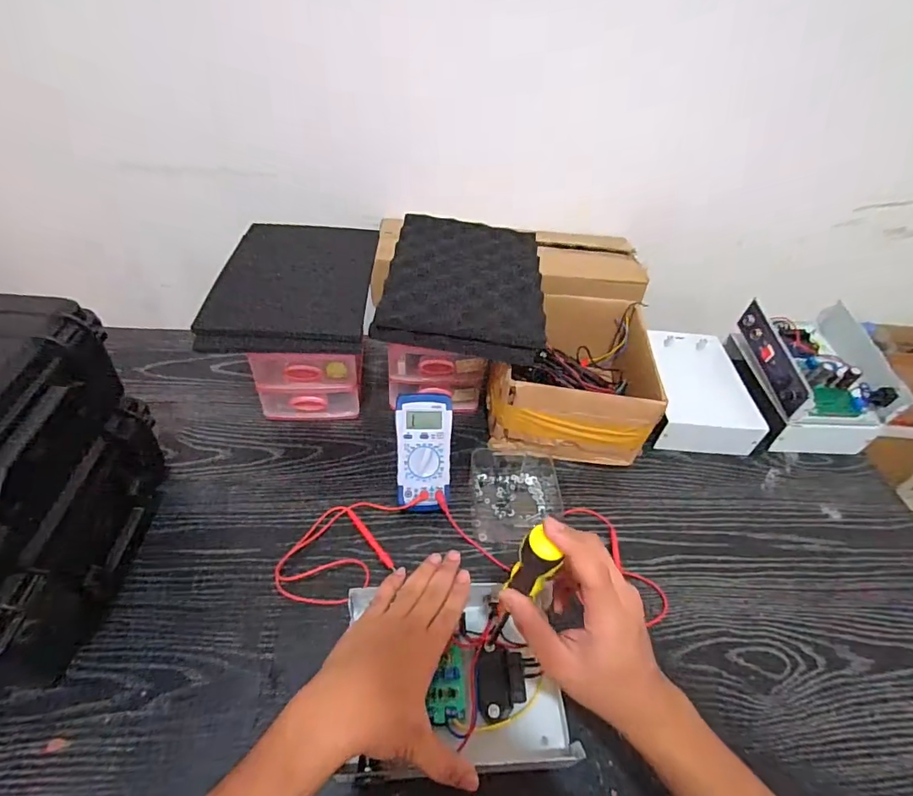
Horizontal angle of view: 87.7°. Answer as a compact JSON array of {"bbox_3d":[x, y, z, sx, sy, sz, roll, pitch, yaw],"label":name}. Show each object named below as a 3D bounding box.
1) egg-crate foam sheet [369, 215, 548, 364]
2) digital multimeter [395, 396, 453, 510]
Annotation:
[{"bbox_3d":[0.014,-0.156,0.623,0.196,0.026,0.276,7,47,0],"label":"egg-crate foam sheet"},{"bbox_3d":[-0.039,0.067,0.577,0.066,0.030,0.143,0,88,-6],"label":"digital multimeter"}]

